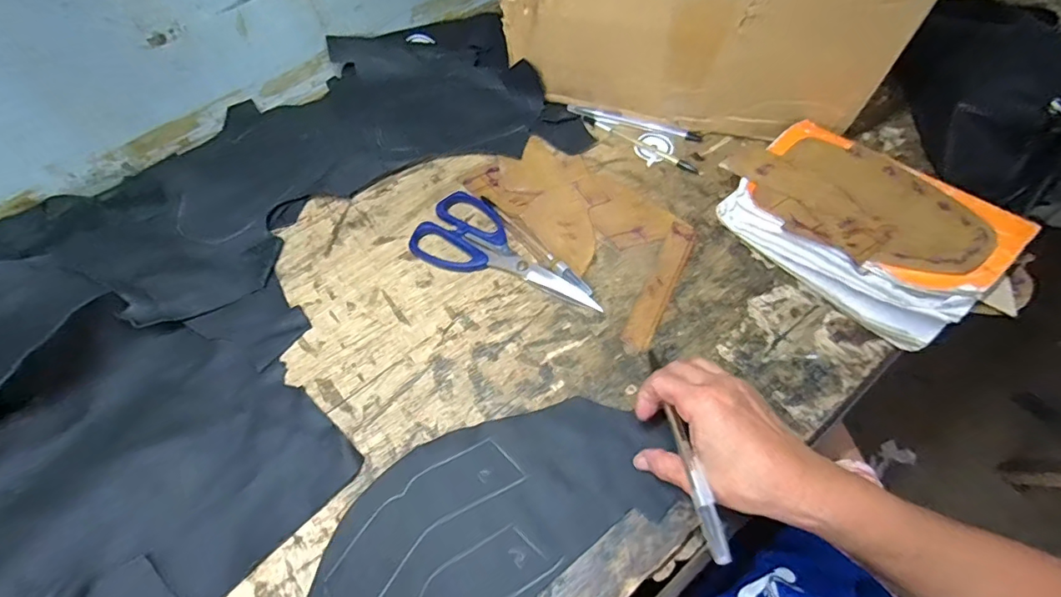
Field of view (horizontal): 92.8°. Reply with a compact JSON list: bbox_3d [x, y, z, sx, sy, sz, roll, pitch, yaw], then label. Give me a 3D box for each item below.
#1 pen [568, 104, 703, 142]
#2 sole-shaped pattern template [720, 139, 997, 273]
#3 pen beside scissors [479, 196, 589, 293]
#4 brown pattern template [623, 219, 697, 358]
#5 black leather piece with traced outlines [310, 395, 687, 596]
[{"bbox_3d":[0.110,-0.189,0.542,0.144,0.007,0.013,16,62,11],"label":"pen"},{"bbox_3d":[0.265,-0.085,0.419,0.101,0.009,0.190,-37,58,-5],"label":"sole-shaped pattern template"},{"bbox_3d":[0.003,-0.053,0.466,0.013,0.008,0.147,-35,65,-17],"label":"pen beside scissors"},{"bbox_3d":[0.115,-0.013,0.444,0.025,0.004,0.141,23,64,14],"label":"brown pattern template"},{"bbox_3d":[-0.024,0.154,0.352,0.250,0.010,0.152,-40,67,-19],"label":"black leather piece with traced outlines"}]

